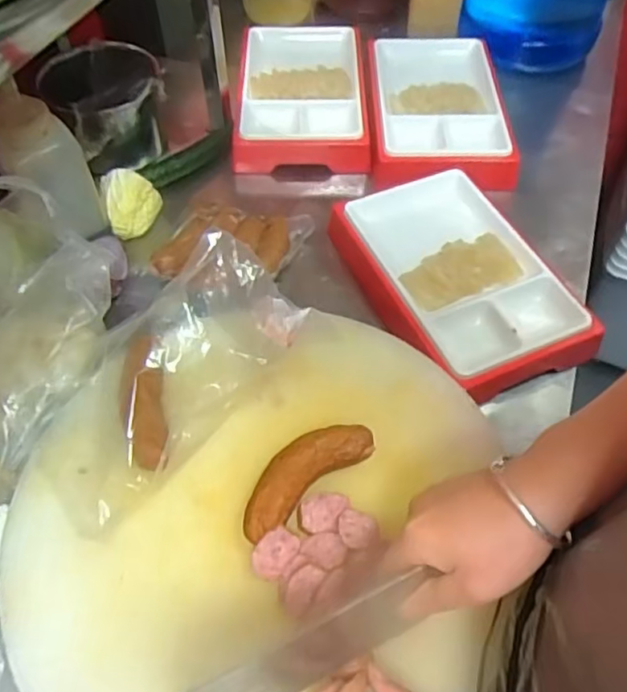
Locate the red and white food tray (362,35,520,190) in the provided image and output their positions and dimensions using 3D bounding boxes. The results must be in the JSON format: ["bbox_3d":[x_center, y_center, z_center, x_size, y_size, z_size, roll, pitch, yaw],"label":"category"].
[{"bbox_3d":[0.172,-0.328,0.838,0.197,0.052,0.262,-1,55,0],"label":"red and white food tray"}]

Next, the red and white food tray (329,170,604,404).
[{"bbox_3d":[0.168,-0.073,0.718,0.208,0.070,0.288,-21,58,-13],"label":"red and white food tray"}]

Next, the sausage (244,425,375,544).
[{"bbox_3d":[-0.008,0.110,0.513,0.132,0.035,0.051,-35,62,-21],"label":"sausage"}]

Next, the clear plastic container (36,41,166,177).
[{"bbox_3d":[-0.263,-0.302,0.809,0.140,0.132,0.125,-18,57,-11],"label":"clear plastic container"}]

